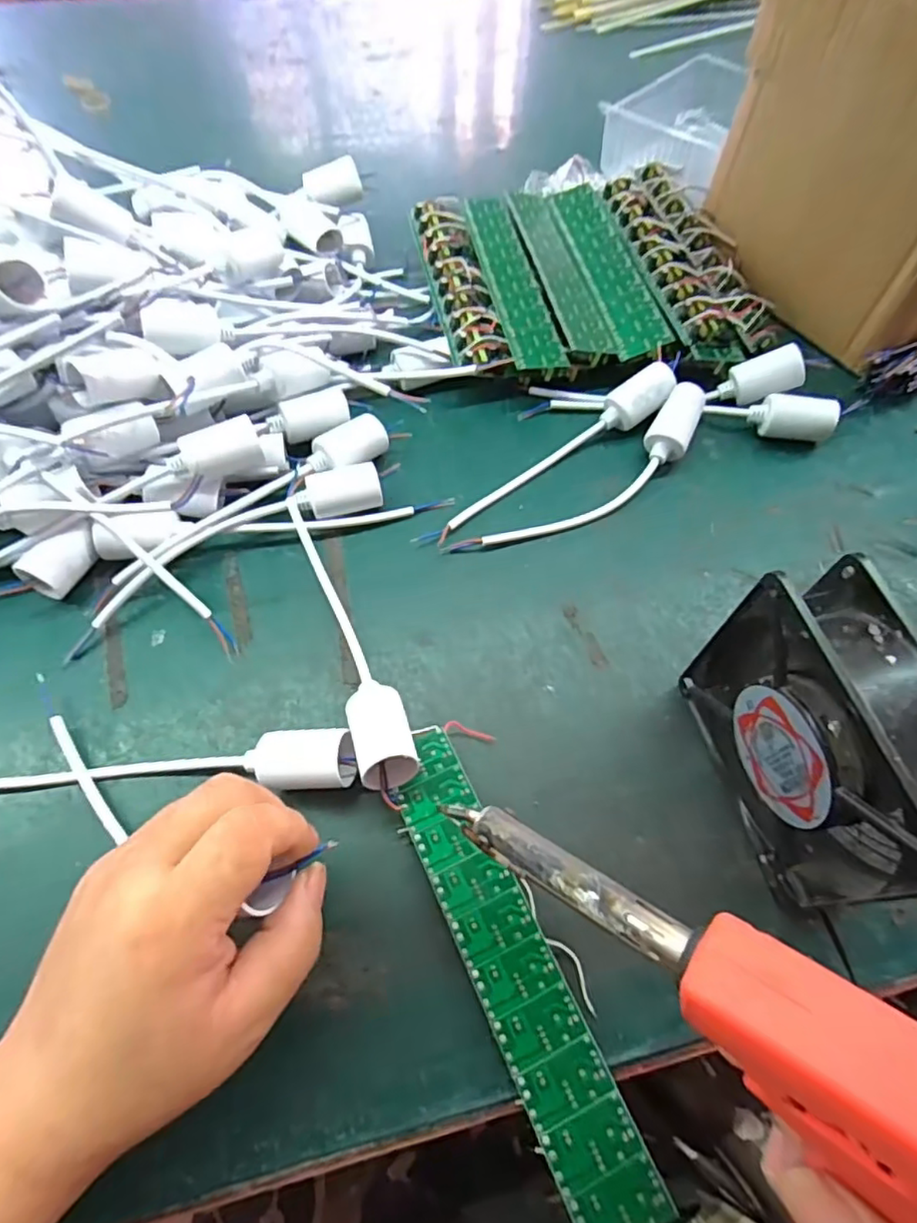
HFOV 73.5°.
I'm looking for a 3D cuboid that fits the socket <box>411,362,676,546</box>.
[{"bbox_3d":[0.058,-0.103,0.395,0.201,0.030,0.027,-30,65,-16],"label":"socket"}]

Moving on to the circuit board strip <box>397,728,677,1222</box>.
[{"bbox_3d":[0.022,0.147,0.266,0.035,0.004,0.200,-24,64,-8],"label":"circuit board strip"}]

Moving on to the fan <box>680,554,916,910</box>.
[{"bbox_3d":[0.154,0.057,0.265,0.039,0.120,0.118,-12,62,-7],"label":"fan"}]

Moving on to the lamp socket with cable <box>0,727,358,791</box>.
[{"bbox_3d":[-0.154,0.076,0.302,0.208,0.032,0.028,-1,61,-1],"label":"lamp socket with cable"}]

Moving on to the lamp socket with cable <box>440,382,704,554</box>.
[{"bbox_3d":[0.083,-0.082,0.384,0.193,0.031,0.039,-33,66,-17],"label":"lamp socket with cable"}]

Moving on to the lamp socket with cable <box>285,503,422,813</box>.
[{"bbox_3d":[-0.058,0.012,0.336,0.028,0.034,0.186,-17,62,-9],"label":"lamp socket with cable"}]

